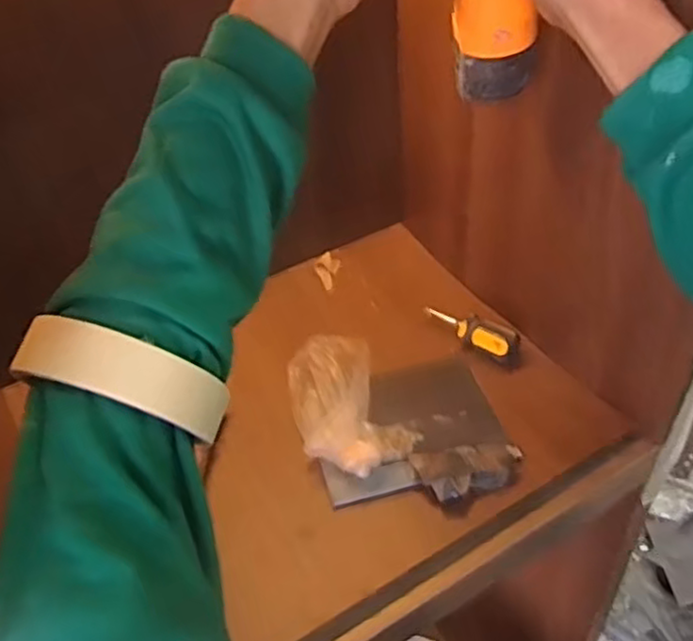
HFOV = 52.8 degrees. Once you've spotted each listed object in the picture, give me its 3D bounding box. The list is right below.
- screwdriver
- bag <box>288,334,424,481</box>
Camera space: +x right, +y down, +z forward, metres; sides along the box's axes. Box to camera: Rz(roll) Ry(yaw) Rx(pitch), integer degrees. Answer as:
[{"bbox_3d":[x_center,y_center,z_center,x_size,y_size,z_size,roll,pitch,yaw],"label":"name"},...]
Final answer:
[{"bbox_3d":[0.103,0.009,0.586,0.086,0.022,0.024,26,51,30],"label":"screwdriver"},{"bbox_3d":[-0.002,0.062,0.532,0.076,0.033,0.130,-18,44,-14],"label":"bag"}]

